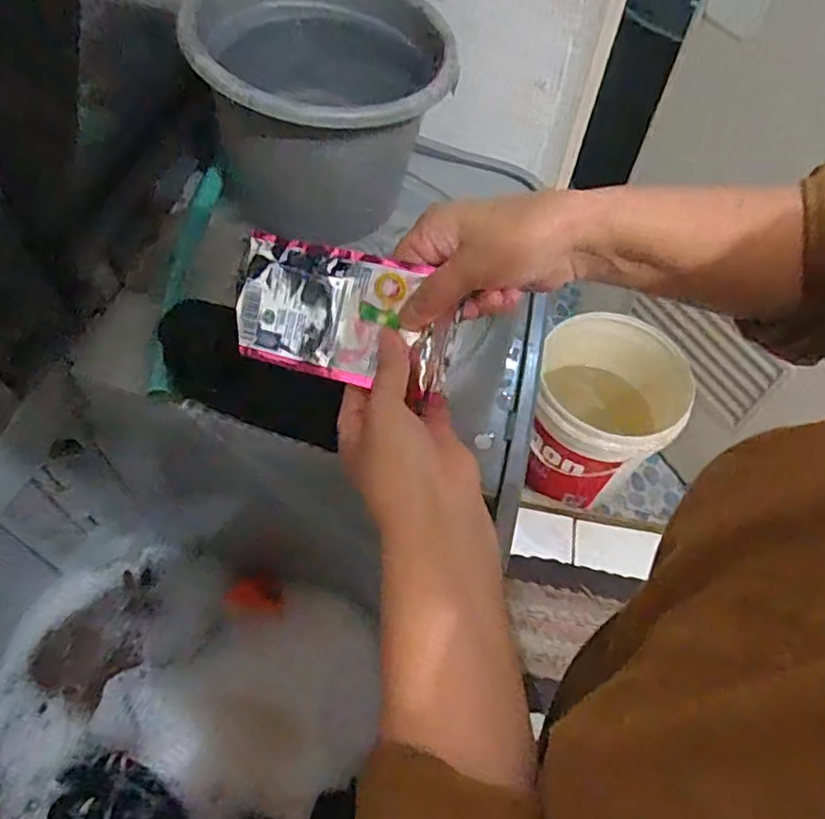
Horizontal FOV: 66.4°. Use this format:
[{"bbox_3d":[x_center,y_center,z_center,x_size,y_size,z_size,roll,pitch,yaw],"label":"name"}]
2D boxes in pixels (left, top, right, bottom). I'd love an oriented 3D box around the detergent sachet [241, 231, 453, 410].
[{"bbox_3d":[-0.040,-0.054,0.363,0.129,0.013,0.073,15,94,13],"label":"detergent sachet"}]

